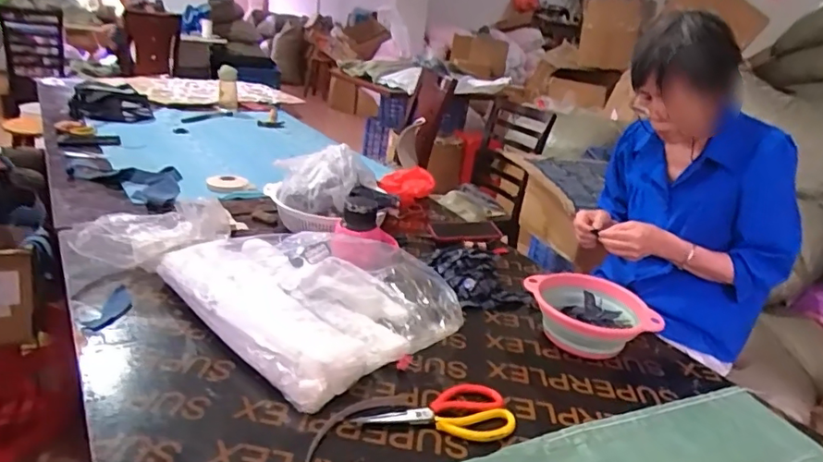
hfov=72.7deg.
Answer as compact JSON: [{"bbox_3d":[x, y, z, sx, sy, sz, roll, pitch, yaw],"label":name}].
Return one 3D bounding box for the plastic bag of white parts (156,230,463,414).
[{"bbox_3d":[-0.168,0.096,0.952,0.422,0.109,0.368,24,27,35],"label":"plastic bag of white parts"}]

